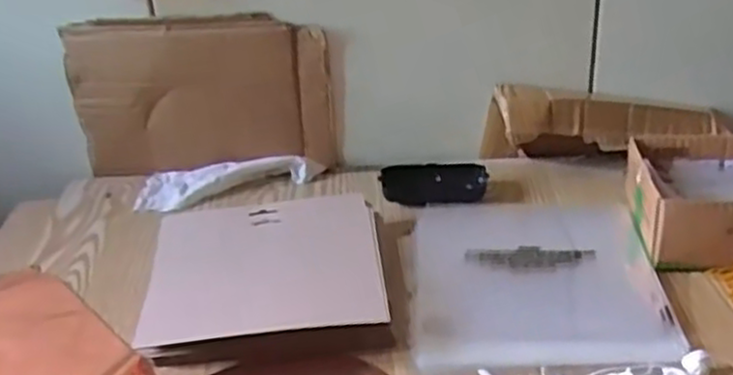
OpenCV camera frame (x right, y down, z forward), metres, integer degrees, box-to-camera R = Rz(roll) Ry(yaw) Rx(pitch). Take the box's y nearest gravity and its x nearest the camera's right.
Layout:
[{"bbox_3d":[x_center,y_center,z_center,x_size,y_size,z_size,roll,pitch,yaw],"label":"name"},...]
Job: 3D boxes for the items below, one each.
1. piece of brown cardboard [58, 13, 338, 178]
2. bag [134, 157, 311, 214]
[{"bbox_3d":[-0.179,-0.097,0.813,0.276,0.181,0.015,-3,30,2],"label":"piece of brown cardboard"},{"bbox_3d":[-0.158,-0.010,0.816,0.181,0.029,0.075,-4,30,0],"label":"bag"}]

